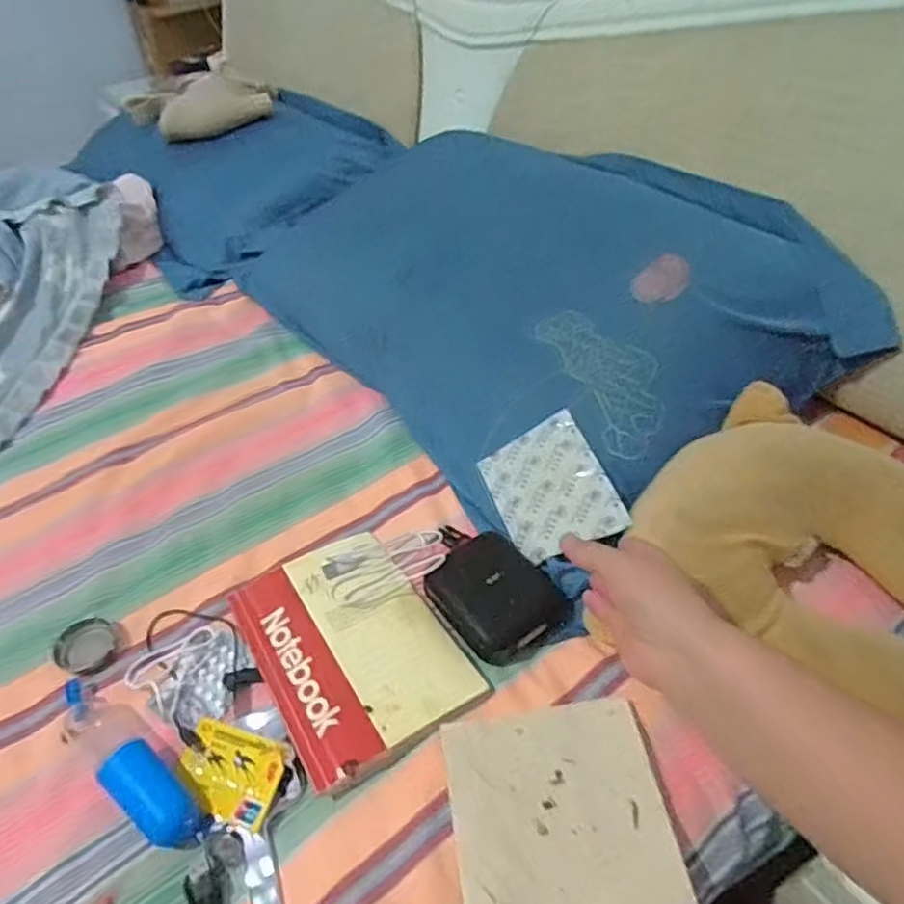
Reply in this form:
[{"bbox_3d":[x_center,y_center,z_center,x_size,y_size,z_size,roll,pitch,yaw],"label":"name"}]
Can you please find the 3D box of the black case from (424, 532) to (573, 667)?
[{"bbox_3d":[0.036,0.113,0.515,0.088,0.024,0.103,-33,51,-27],"label":"black case"}]

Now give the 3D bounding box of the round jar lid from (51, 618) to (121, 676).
[{"bbox_3d":[-0.297,0.159,0.517,0.050,0.005,0.044,26,45,6],"label":"round jar lid"}]

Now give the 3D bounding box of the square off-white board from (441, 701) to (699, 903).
[{"bbox_3d":[0.071,0.235,0.415,0.139,0.010,0.128,-8,45,-5],"label":"square off-white board"}]

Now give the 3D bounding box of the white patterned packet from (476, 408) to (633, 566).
[{"bbox_3d":[0.086,0.033,0.560,0.099,0.006,0.127,-32,54,12],"label":"white patterned packet"}]

